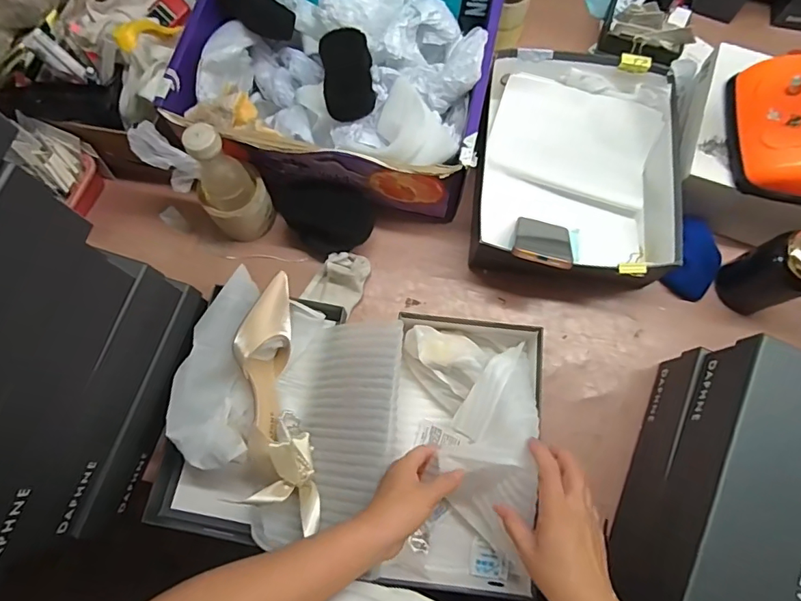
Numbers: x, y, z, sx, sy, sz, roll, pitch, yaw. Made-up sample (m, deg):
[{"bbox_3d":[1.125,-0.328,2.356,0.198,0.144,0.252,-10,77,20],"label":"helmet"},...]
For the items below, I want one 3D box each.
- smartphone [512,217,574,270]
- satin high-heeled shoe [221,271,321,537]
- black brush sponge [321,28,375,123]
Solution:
[{"bbox_3d":[0.187,-0.078,0.635,0.073,0.015,0.136,20,31,6],"label":"smartphone"},{"bbox_3d":[-0.153,0.121,0.589,0.070,0.100,0.281,-11,75,-3],"label":"satin high-heeled shoe"},{"bbox_3d":[-0.067,-0.287,0.623,0.064,0.043,0.120,-8,74,-2],"label":"black brush sponge"}]

